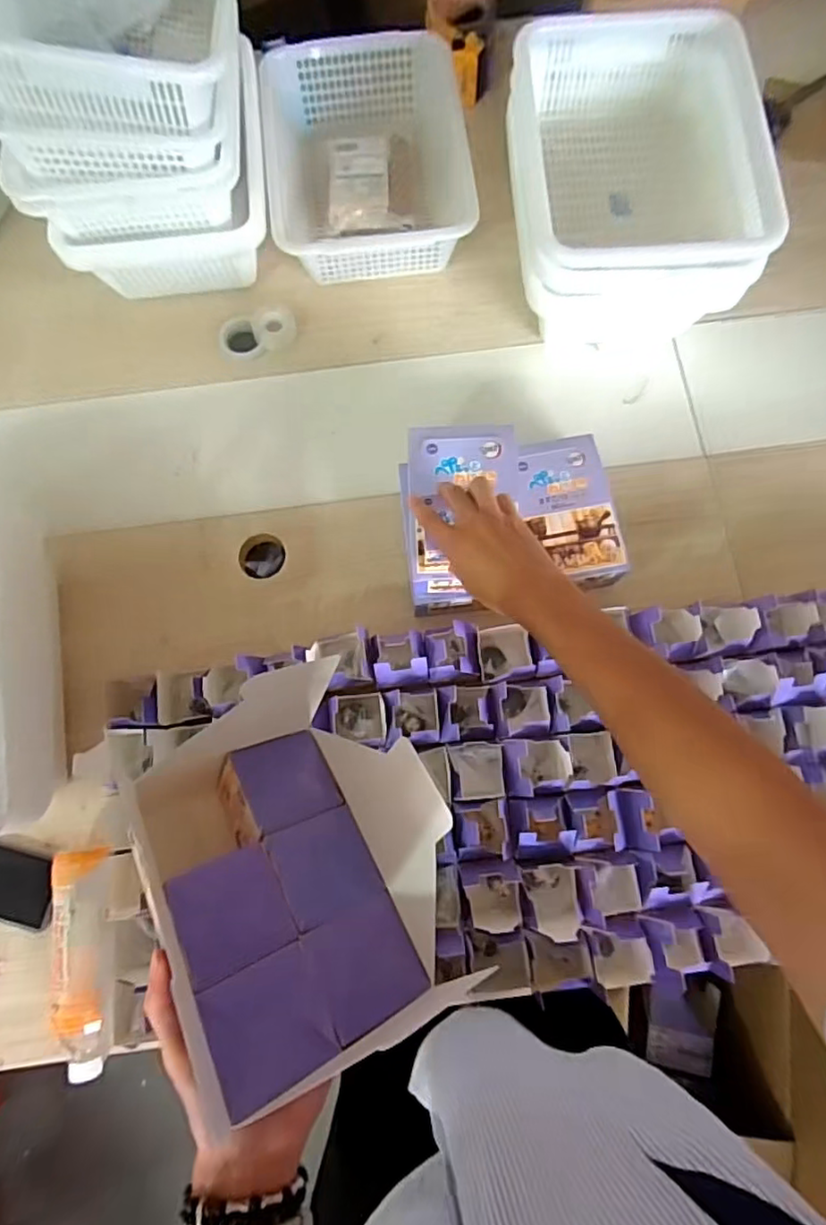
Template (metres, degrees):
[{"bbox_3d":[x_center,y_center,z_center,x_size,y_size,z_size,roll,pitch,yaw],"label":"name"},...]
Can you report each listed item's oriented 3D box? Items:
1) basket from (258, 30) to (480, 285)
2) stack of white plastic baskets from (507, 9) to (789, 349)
[{"bbox_3d":[-0.064,-0.630,0.842,0.264,0.097,0.346,-7,73,1],"label":"basket"},{"bbox_3d":[0.265,-0.534,0.778,0.270,0.198,0.340,-3,73,2],"label":"stack of white plastic baskets"}]

